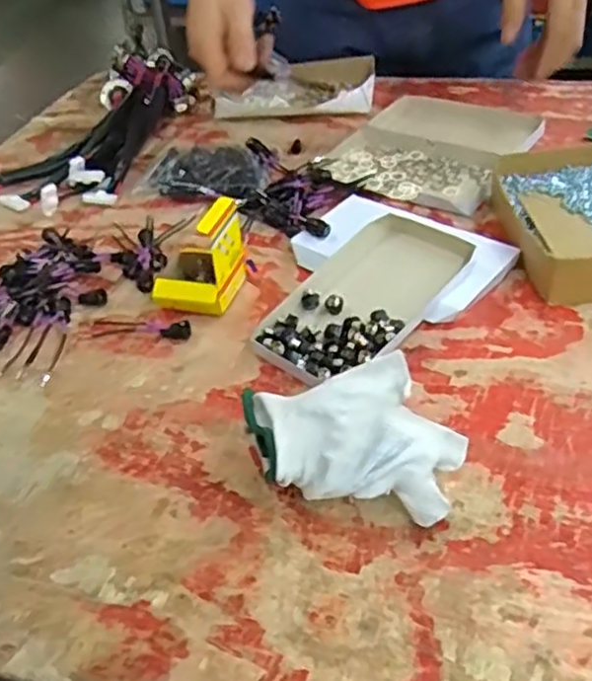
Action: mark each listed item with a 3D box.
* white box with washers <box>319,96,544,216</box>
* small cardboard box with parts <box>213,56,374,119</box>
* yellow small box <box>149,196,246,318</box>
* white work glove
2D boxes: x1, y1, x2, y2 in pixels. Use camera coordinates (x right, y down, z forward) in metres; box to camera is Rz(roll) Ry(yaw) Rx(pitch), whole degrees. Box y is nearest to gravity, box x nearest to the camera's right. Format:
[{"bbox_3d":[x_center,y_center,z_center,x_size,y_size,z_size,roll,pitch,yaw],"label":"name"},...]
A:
[{"bbox_3d":[0.145,-0.207,0.713,0.175,0.032,0.212,19,47,28],"label":"white box with washers"},{"bbox_3d":[-0.003,-0.312,0.850,0.195,0.042,0.116,-1,41,8],"label":"small cardboard box with parts"},{"bbox_3d":[-0.082,-0.066,0.552,0.069,0.079,0.061,7,43,17],"label":"yellow small box"},{"bbox_3d":[0.035,0.063,0.404,0.113,0.056,0.095,-15,41,-8],"label":"white work glove"}]

